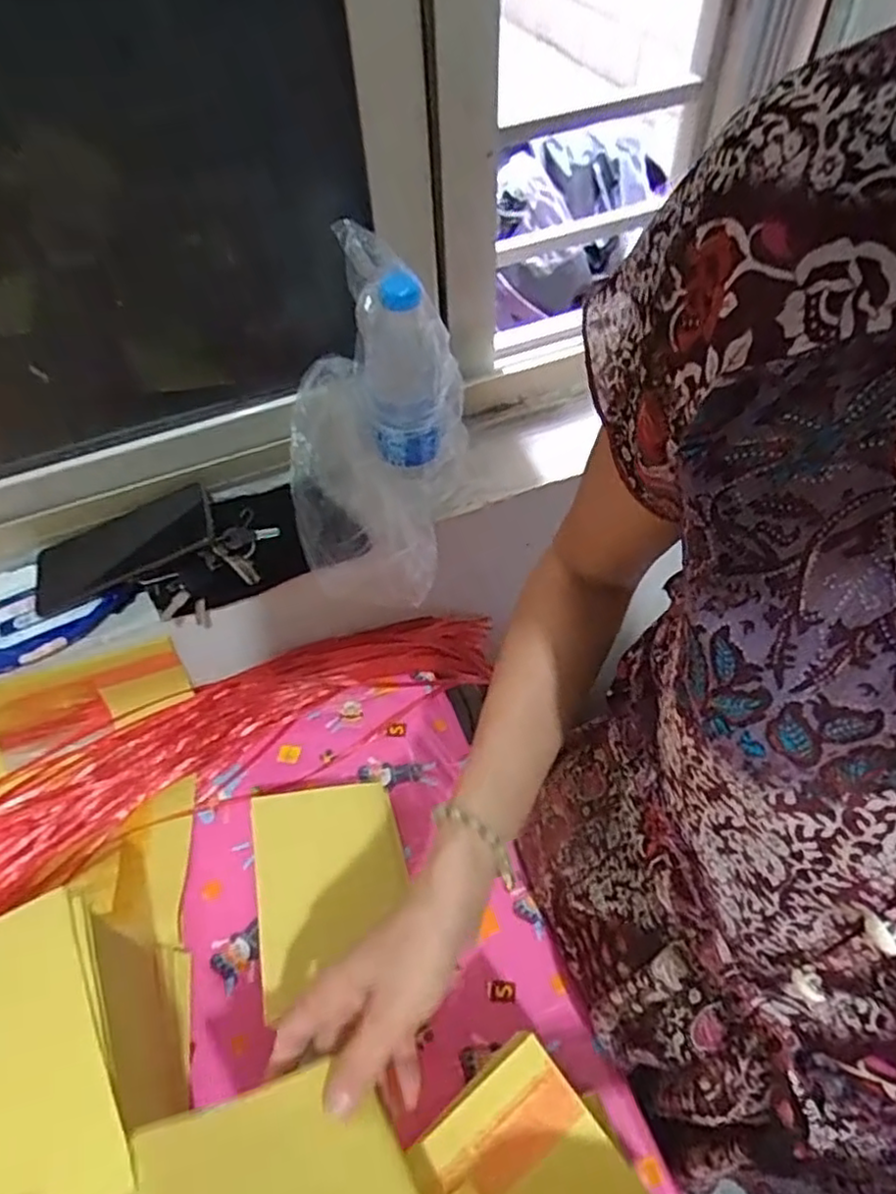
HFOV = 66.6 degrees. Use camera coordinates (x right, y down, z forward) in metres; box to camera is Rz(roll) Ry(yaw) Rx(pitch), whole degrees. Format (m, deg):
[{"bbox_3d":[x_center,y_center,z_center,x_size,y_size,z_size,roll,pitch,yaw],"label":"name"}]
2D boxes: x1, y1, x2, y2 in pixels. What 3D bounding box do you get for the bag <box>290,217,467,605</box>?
[{"bbox_3d":[-0.061,-0.148,0.606,0.145,0.307,0.103,10,30,2],"label":"bag"}]

